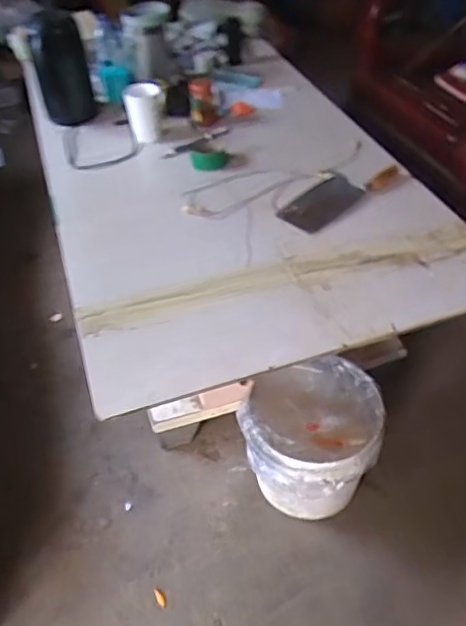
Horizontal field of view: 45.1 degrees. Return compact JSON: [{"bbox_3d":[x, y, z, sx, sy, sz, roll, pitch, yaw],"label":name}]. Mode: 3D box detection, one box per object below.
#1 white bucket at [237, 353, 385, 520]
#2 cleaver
[{"bbox_3d":[0.156,0.269,1.136,0.260,0.262,0.238,-2,47,2],"label":"white bucket"},{"bbox_3d":[0.234,-0.273,1.275,0.340,0.030,0.122,-35,54,-29],"label":"cleaver"}]

